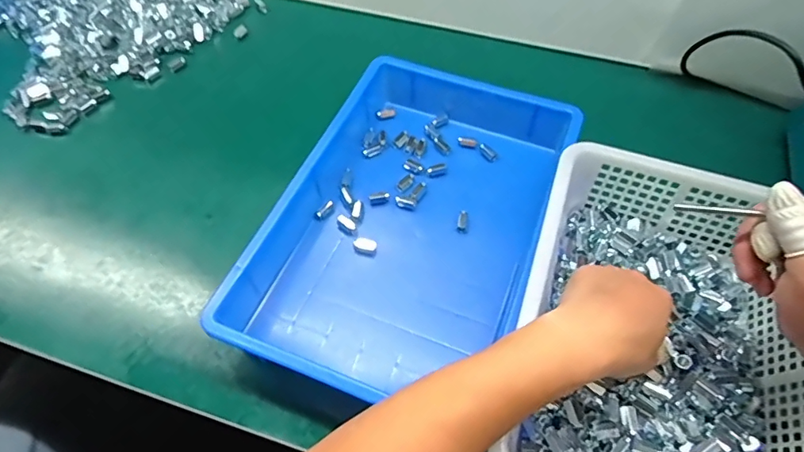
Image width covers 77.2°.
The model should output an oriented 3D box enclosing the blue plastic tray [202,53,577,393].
[{"bbox_3d":[0.008,-0.007,0.513,0.249,0.070,0.370,20,60,12],"label":"blue plastic tray"}]

